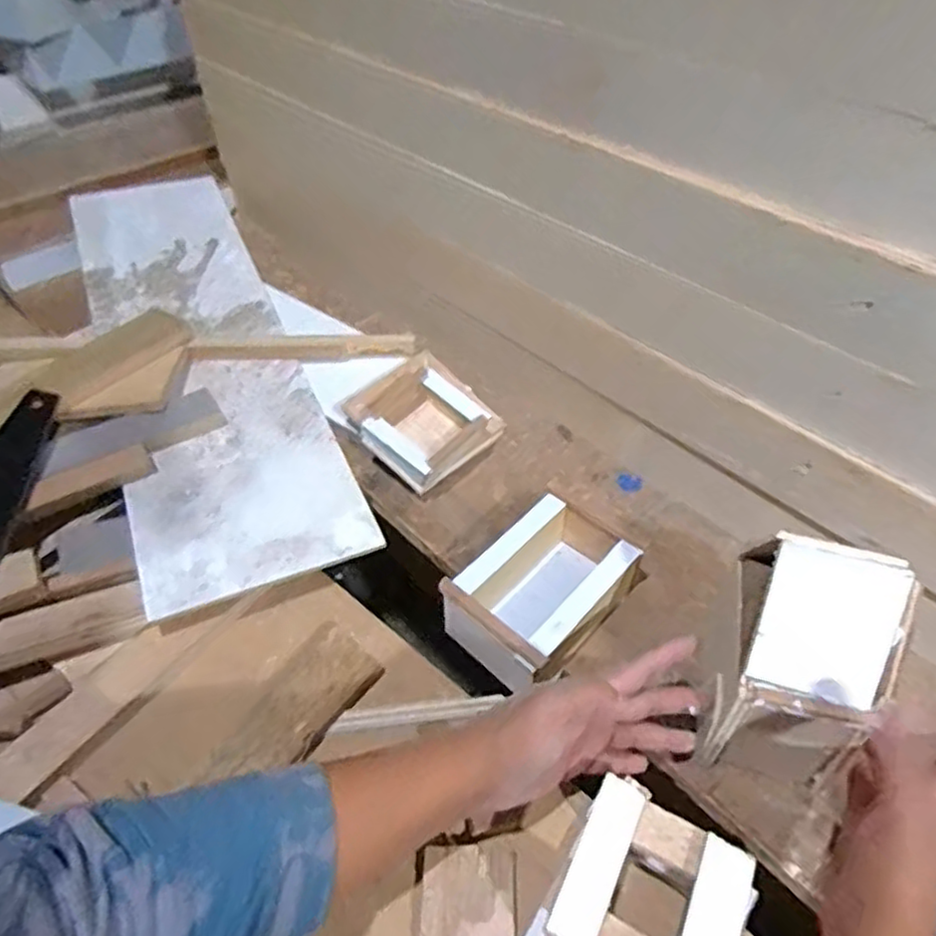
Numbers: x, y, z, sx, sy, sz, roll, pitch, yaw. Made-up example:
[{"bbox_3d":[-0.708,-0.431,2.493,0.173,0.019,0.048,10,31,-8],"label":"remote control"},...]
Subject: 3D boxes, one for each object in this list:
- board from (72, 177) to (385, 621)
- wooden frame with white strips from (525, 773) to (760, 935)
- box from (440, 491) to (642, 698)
[{"bbox_3d":[-0.294,-0.139,0.752,0.187,0.019,0.651,-17,53,-19],"label":"board"},{"bbox_3d":[0.102,0.257,0.398,0.108,0.083,0.101,27,51,21],"label":"wooden frame with white strips"},{"bbox_3d":[0.062,0.094,0.555,0.097,0.060,0.157,36,55,27],"label":"box"}]

